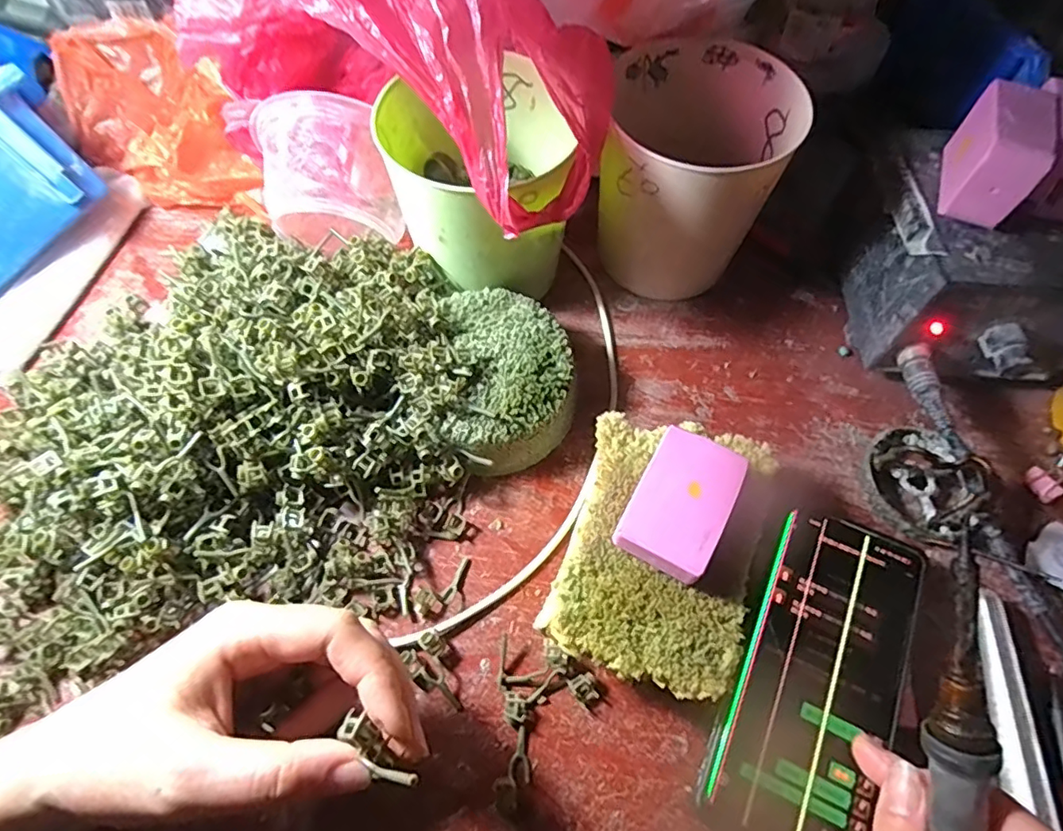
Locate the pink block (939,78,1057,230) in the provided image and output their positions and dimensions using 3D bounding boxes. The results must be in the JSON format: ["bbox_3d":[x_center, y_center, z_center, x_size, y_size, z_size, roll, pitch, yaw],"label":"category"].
[{"bbox_3d":[0.255,-0.144,0.311,0.034,0.046,0.066,23,66,11],"label":"pink block"}]

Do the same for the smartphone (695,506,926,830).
[{"bbox_3d":[0.140,0.128,0.279,0.073,0.015,0.158,24,69,13],"label":"smartphone"}]

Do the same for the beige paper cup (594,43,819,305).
[{"bbox_3d":[0.099,-0.153,0.363,0.101,0.104,0.114,8,64,4],"label":"beige paper cup"}]

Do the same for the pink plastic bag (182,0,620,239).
[{"bbox_3d":[-0.068,-0.200,0.291,0.232,0.144,0.131,29,69,13],"label":"pink plastic bag"}]

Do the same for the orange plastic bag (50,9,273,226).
[{"bbox_3d":[-0.294,-0.234,0.440,0.198,0.048,0.099,40,70,18],"label":"orange plastic bag"}]

